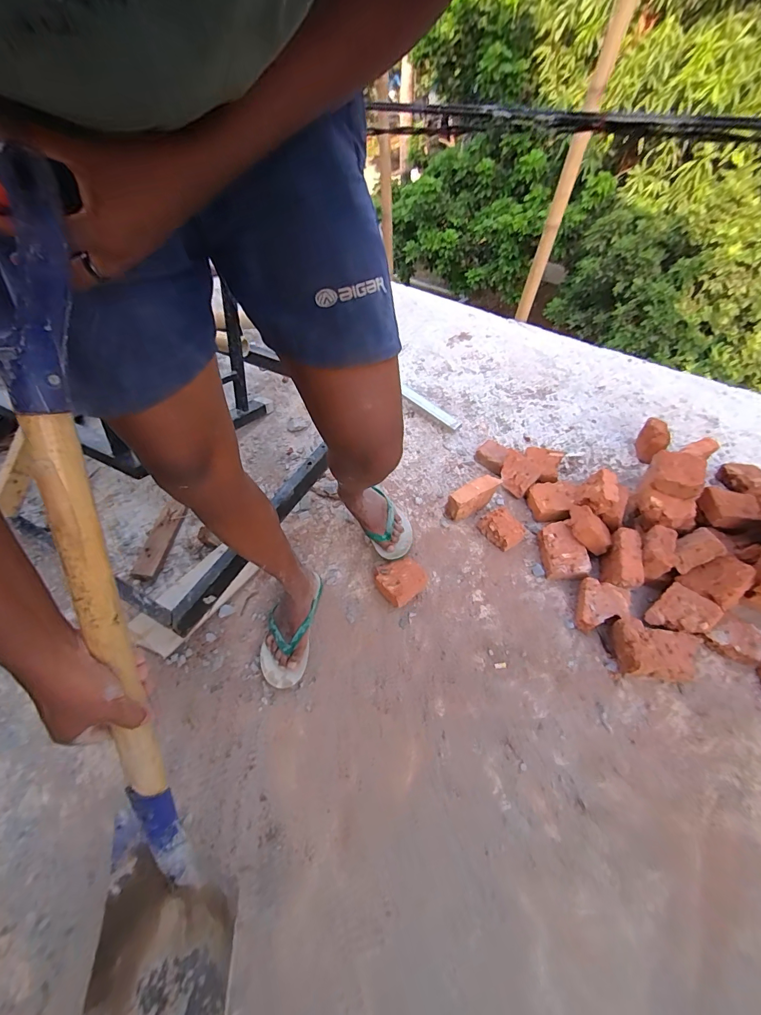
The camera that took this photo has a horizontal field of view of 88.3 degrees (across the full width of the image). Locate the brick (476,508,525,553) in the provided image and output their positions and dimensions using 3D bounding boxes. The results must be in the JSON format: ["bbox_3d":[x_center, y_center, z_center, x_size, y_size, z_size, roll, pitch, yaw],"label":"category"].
[{"bbox_3d":[0.336,0.057,1.073,0.084,0.064,0.129,-32,58,-21],"label":"brick"}]

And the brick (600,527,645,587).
[{"bbox_3d":[0.595,0.126,0.960,0.065,0.072,0.152,13,54,10],"label":"brick"}]

